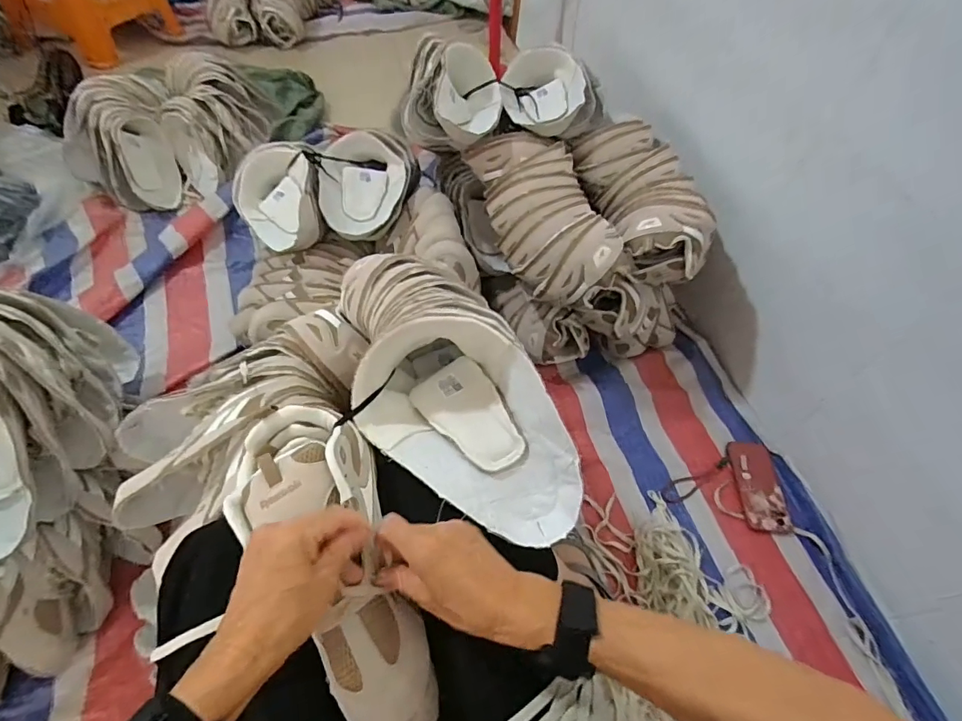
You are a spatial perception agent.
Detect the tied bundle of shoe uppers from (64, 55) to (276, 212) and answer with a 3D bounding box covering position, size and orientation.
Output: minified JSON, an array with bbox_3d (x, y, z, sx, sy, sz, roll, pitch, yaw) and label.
[{"bbox_3d":[-0.789,-0.589,1.168,0.375,0.177,0.431,21,55,10],"label":"tied bundle of shoe uppers"}]

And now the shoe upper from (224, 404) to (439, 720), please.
[{"bbox_3d":[-0.118,0.164,0.370,0.108,0.056,0.279,-20,74,-18],"label":"shoe upper"}]

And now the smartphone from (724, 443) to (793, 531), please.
[{"bbox_3d":[0.493,0.220,0.827,0.077,0.018,0.161,2,55,-4],"label":"smartphone"}]

